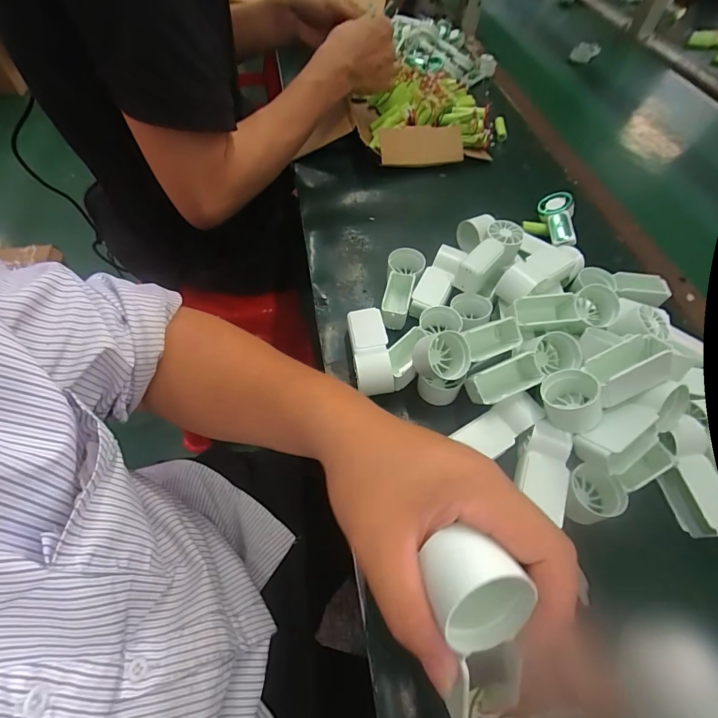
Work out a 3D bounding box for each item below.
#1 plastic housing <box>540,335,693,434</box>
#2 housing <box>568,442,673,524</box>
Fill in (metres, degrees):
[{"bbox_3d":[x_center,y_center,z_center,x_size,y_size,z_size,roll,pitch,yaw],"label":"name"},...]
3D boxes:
[{"bbox_3d":[0.191,0.019,0.297,0.097,0.038,0.044,-34,56,19],"label":"plastic housing"},{"bbox_3d":[0.205,0.094,0.310,0.096,0.040,0.041,-24,61,-19],"label":"housing"}]

